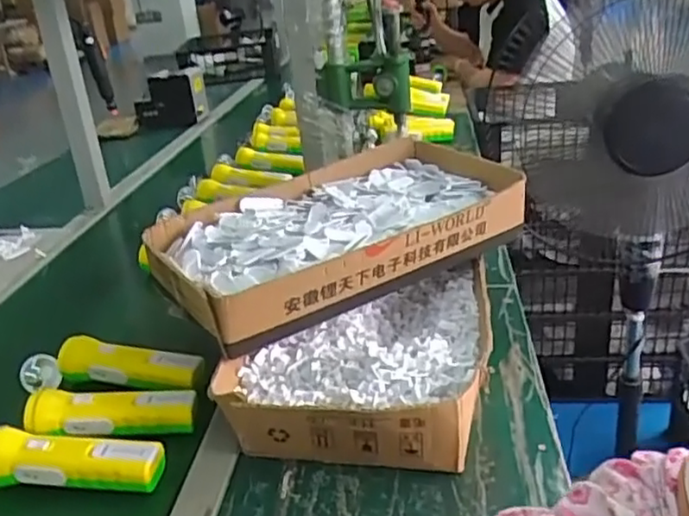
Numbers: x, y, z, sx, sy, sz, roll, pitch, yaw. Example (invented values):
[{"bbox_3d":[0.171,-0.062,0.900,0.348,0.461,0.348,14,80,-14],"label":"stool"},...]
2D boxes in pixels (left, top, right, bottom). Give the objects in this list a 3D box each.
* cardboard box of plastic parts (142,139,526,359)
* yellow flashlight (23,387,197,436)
[{"bbox_3d":[-0.003,-0.032,0.799,0.432,0.083,0.256,-22,29,-30],"label":"cardboard box of plastic parts"},{"bbox_3d":[-0.237,0.157,0.675,0.161,0.045,0.039,-7,25,-2],"label":"yellow flashlight"}]

